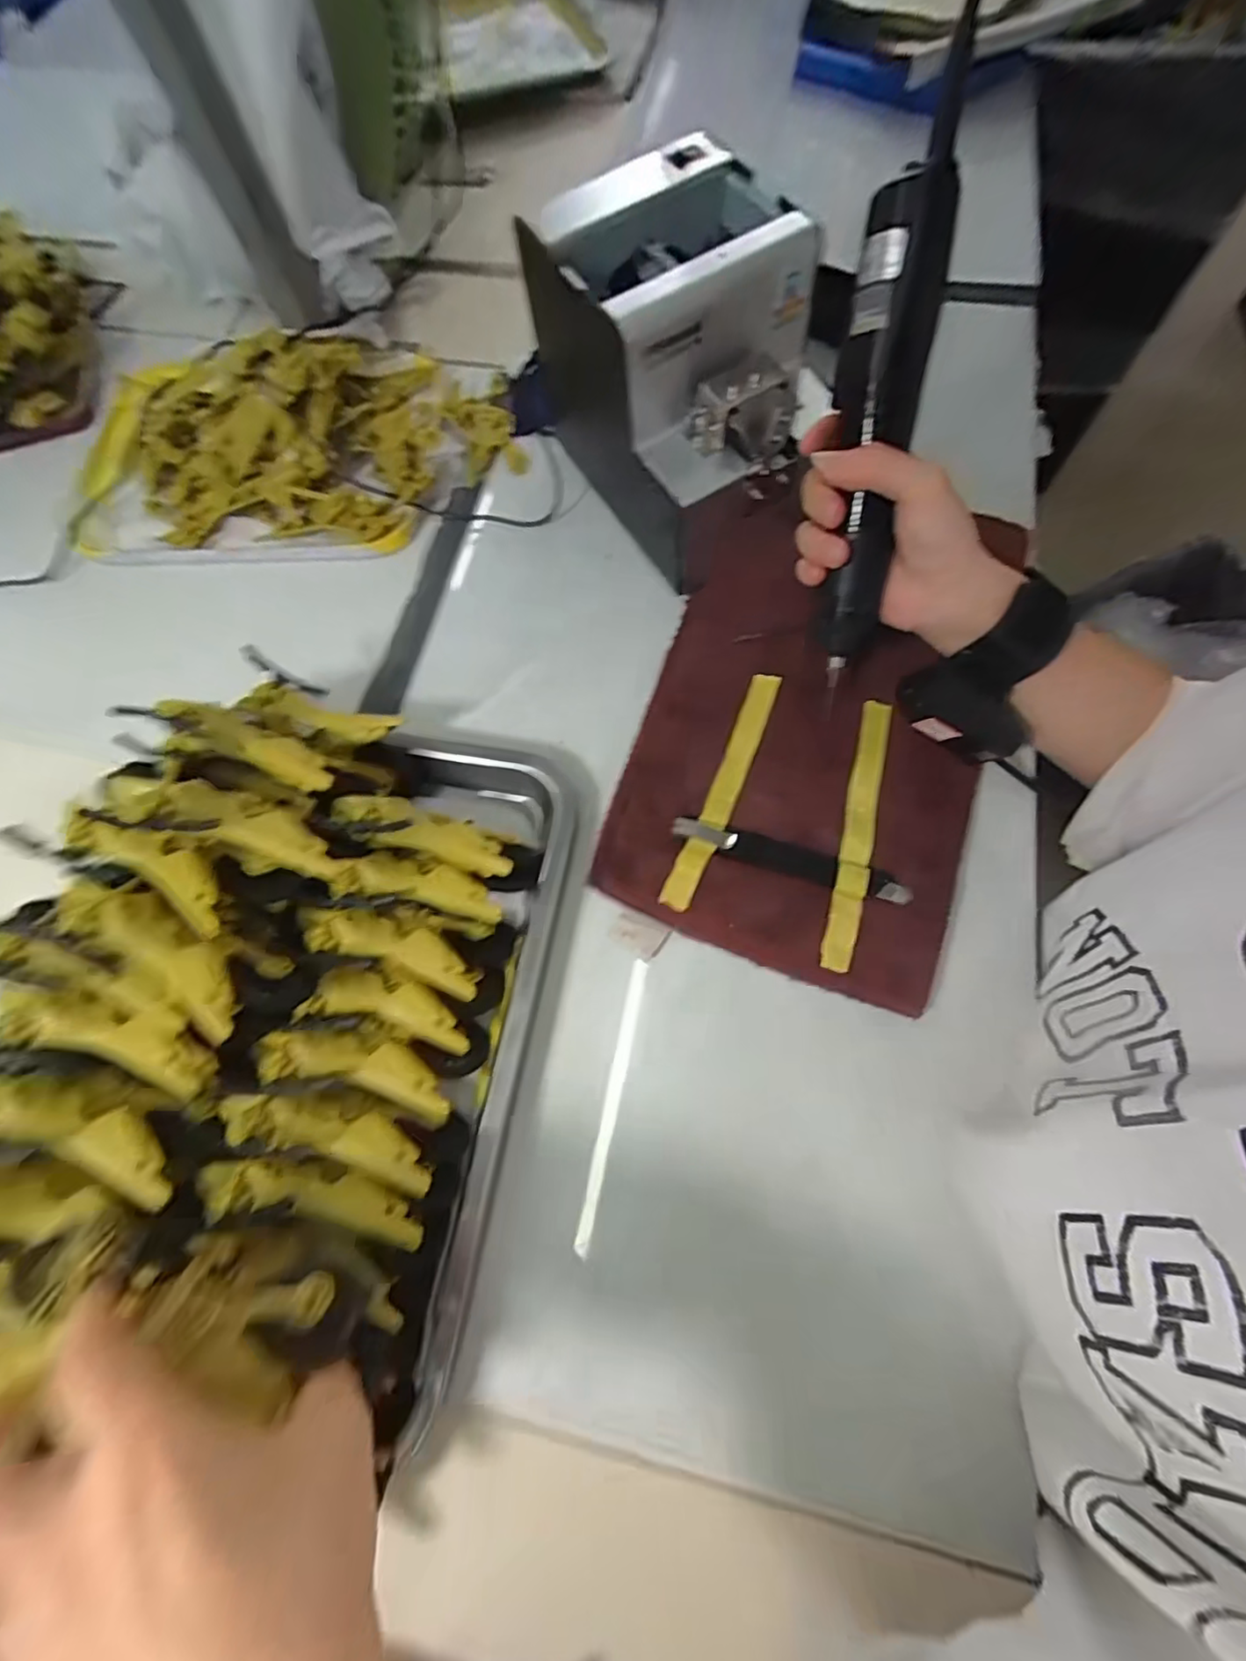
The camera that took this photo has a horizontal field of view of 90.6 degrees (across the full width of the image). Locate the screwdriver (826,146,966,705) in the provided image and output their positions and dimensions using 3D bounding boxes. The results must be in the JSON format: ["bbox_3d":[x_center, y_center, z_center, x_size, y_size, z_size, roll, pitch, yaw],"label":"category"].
[{"bbox_3d":[0.126,-0.180,0.315,0.037,0.224,0.032,0,29,1],"label":"screwdriver"}]

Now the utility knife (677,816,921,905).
[{"bbox_3d":[0.095,0.015,0.352,0.134,0.007,0.018,16,71,7],"label":"utility knife"}]

